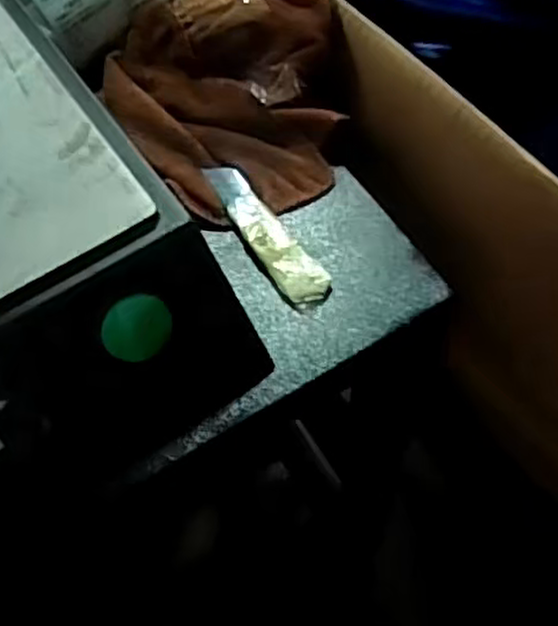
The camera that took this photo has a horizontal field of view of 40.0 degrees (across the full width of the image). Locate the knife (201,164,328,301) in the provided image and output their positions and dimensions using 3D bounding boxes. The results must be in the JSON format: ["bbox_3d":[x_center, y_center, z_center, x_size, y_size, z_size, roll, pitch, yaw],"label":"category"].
[{"bbox_3d":[-0.008,-0.047,0.432,0.024,0.004,0.101,-29,67,-17],"label":"knife"}]

